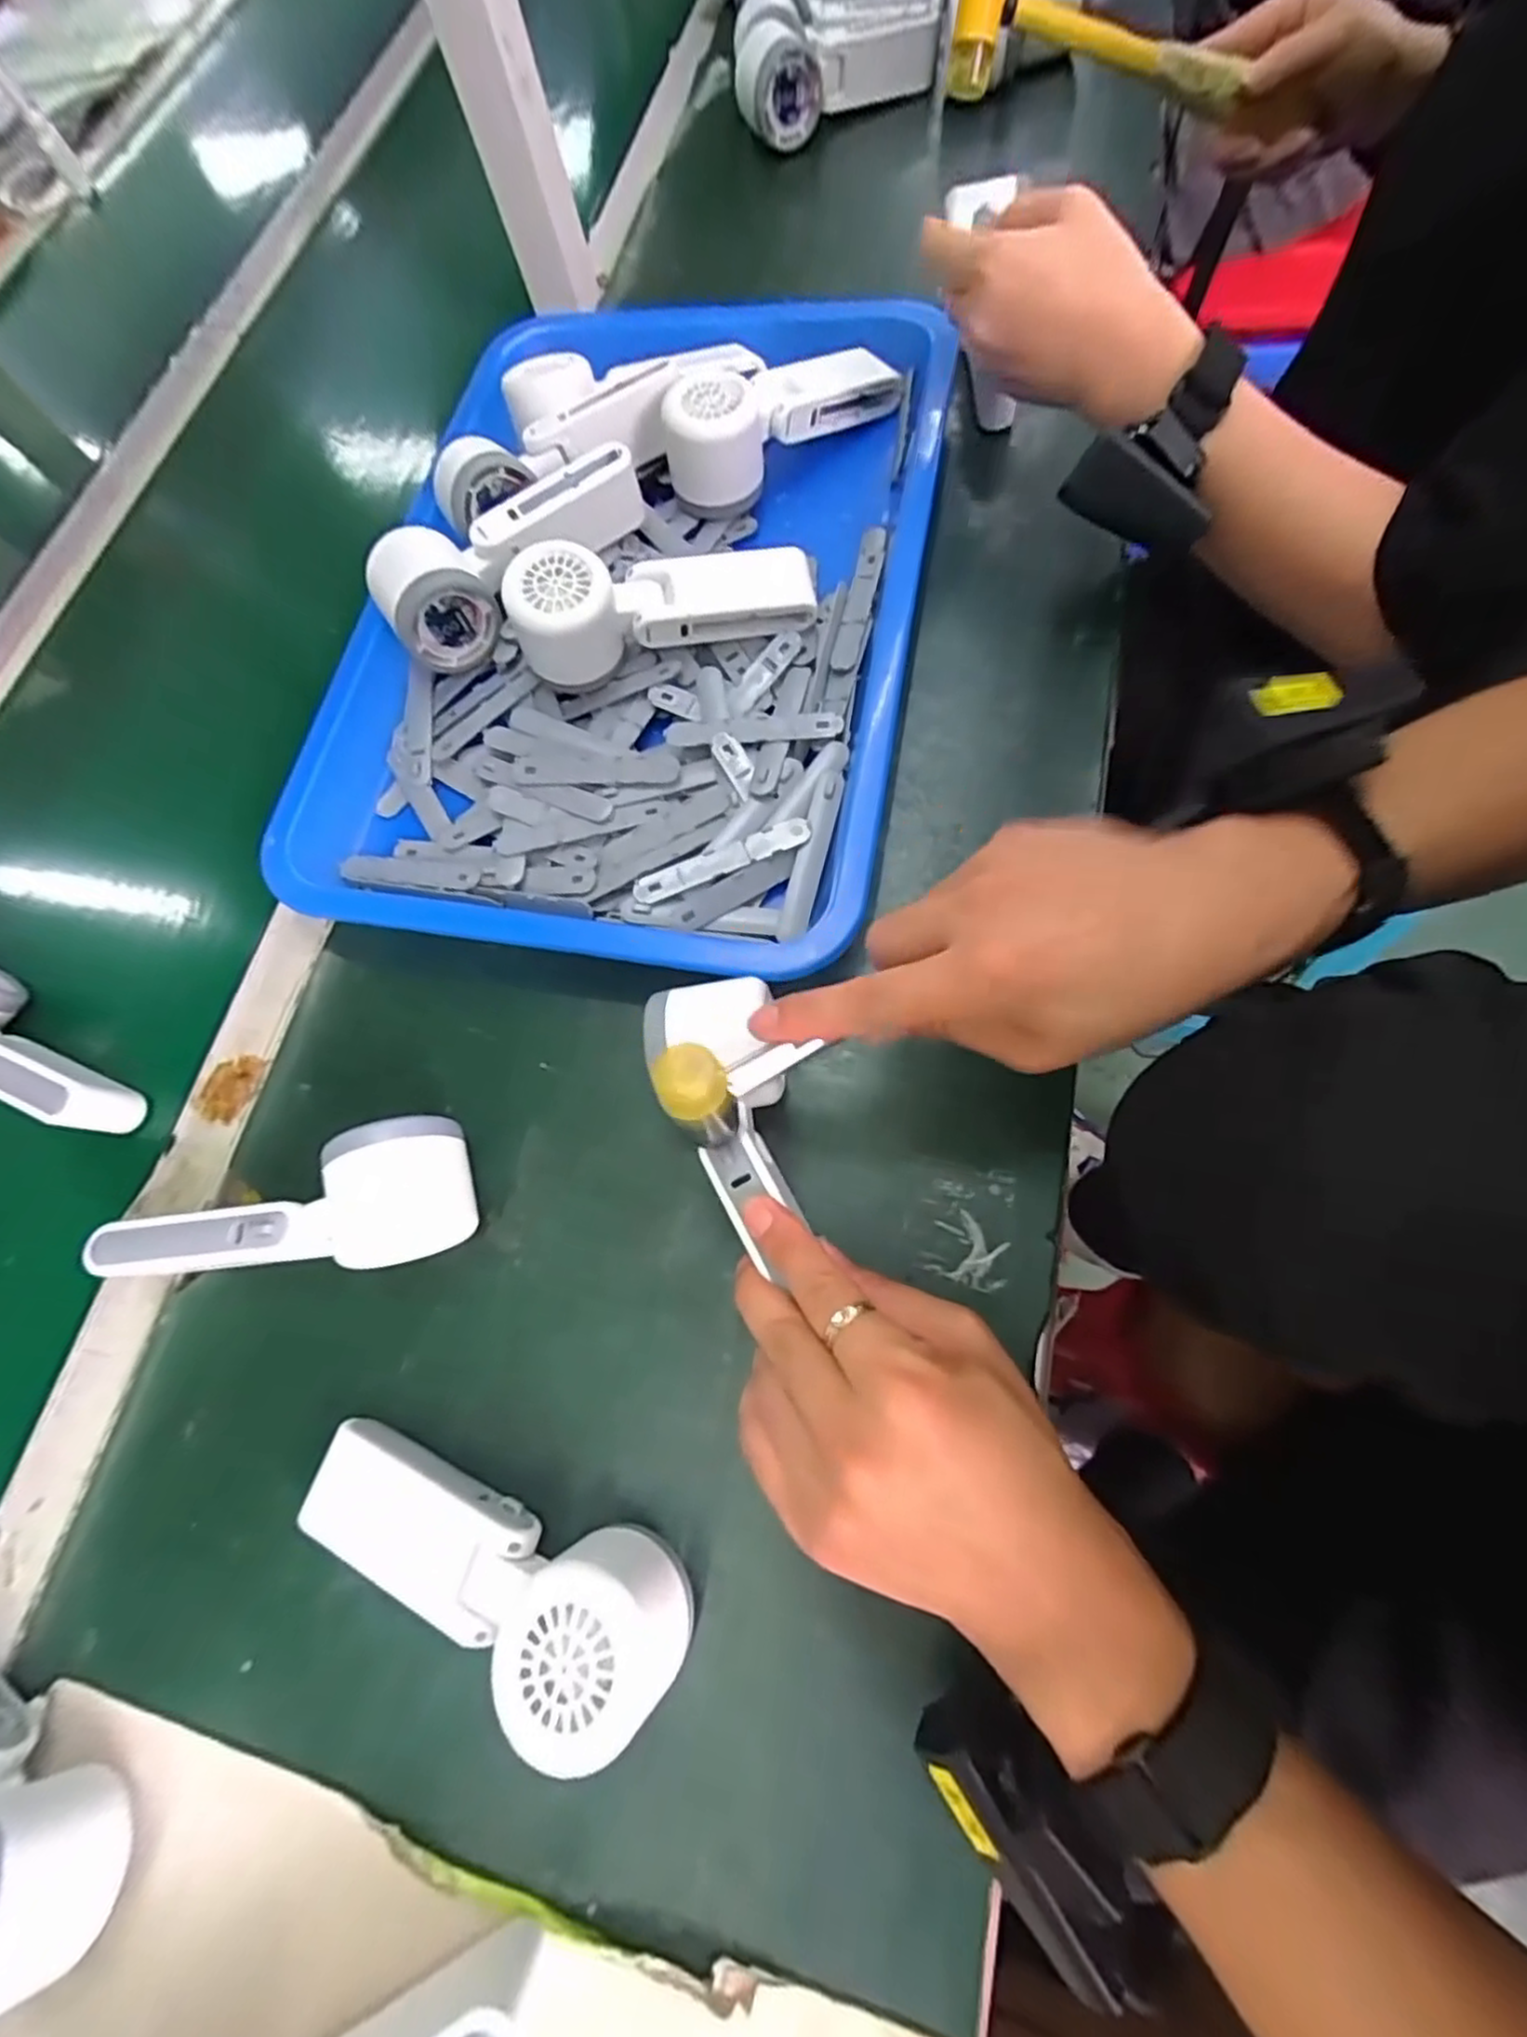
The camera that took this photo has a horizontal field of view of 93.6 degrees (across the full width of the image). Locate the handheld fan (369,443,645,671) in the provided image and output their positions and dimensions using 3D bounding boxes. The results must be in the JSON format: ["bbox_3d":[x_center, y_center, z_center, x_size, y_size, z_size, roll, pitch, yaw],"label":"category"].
[{"bbox_3d":[-0.143,-0.270,0.416,0.165,0.048,0.052,-33,71,-4],"label":"handheld fan"}]

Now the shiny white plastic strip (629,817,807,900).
[{"bbox_3d":[-0.021,-0.080,0.368,0.093,0.010,0.017,-22,69,1],"label":"shiny white plastic strip"}]

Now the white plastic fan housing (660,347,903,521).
[{"bbox_3d":[0.009,-0.377,0.438,0.161,0.055,0.061,-41,72,-6],"label":"white plastic fan housing"}]

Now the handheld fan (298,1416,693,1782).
[{"bbox_3d":[-0.108,0.214,0.281,0.165,0.048,0.053,12,72,21],"label":"handheld fan"}]

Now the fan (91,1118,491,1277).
[{"bbox_3d":[-0.215,0.092,0.321,0.170,0.049,0.056,-14,71,3],"label":"fan"}]

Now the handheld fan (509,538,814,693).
[{"bbox_3d":[-0.053,-0.229,0.389,0.167,0.057,0.045,-14,71,3],"label":"handheld fan"}]

